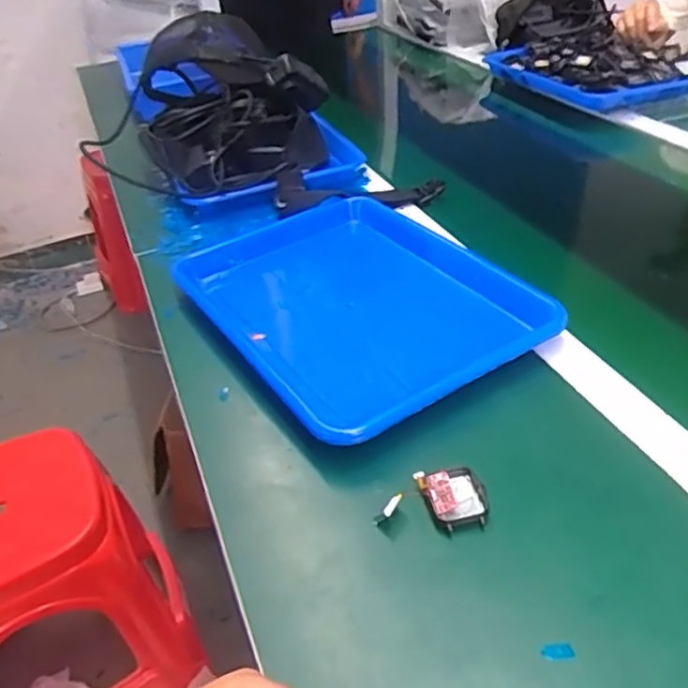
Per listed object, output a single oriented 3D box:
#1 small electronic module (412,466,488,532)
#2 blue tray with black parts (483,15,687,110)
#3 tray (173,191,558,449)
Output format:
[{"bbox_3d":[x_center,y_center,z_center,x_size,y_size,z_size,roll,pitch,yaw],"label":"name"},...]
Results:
[{"bbox_3d":[0.075,0.103,0.440,0.040,0.014,0.045,-13,38,-9],"label":"small electronic module"},{"bbox_3d":[0.418,-0.470,1.069,0.242,0.049,0.331,-20,40,-17],"label":"blue tray with black parts"},{"bbox_3d":[0.006,-0.049,0.606,0.241,0.028,0.319,-27,45,-22],"label":"tray"}]

